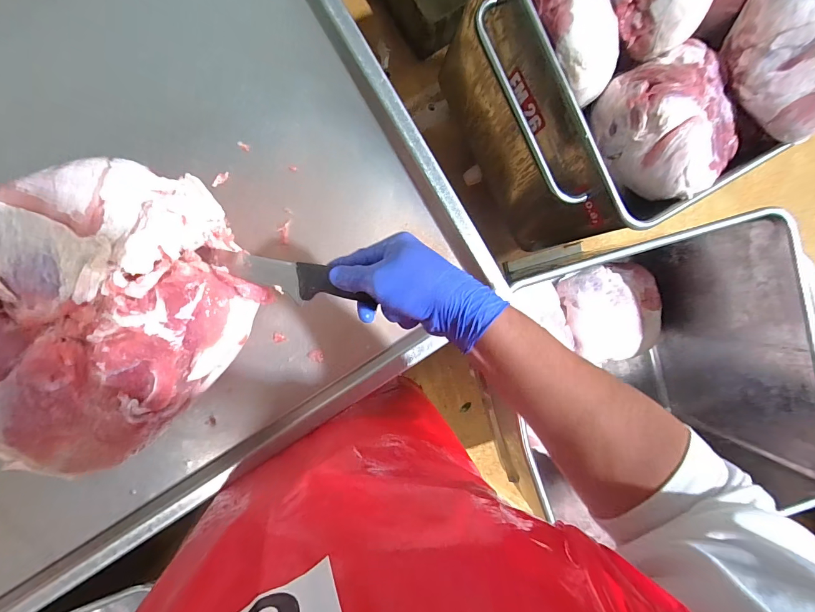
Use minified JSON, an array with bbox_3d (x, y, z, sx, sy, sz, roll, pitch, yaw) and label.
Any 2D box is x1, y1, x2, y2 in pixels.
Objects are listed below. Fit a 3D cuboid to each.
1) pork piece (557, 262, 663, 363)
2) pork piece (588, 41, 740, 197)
[{"bbox_3d":[0.642,0.021,1.179,0.286,0.141,0.300,-8,91,-6],"label":"pork piece"},{"bbox_3d":[0.553,-0.369,0.743,0.255,0.126,0.266,0,91,-6],"label":"pork piece"}]

